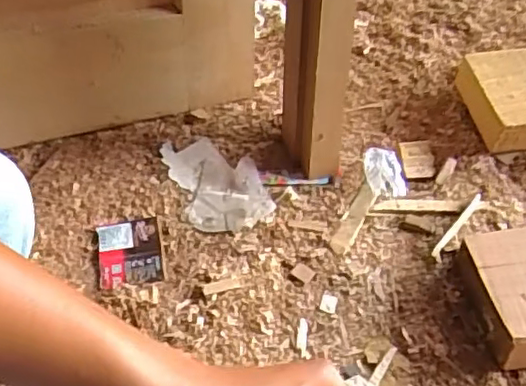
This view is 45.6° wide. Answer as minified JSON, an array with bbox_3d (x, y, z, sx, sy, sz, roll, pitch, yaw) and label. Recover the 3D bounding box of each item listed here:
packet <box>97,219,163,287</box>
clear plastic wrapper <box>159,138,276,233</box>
[{"bbox_3d":[-0.170,0.077,0.799,0.080,0.014,0.091,-8,53,-4],"label":"packet"},{"bbox_3d":[-0.063,-0.015,0.852,0.109,0.016,0.162,-20,54,-13],"label":"clear plastic wrapper"}]

